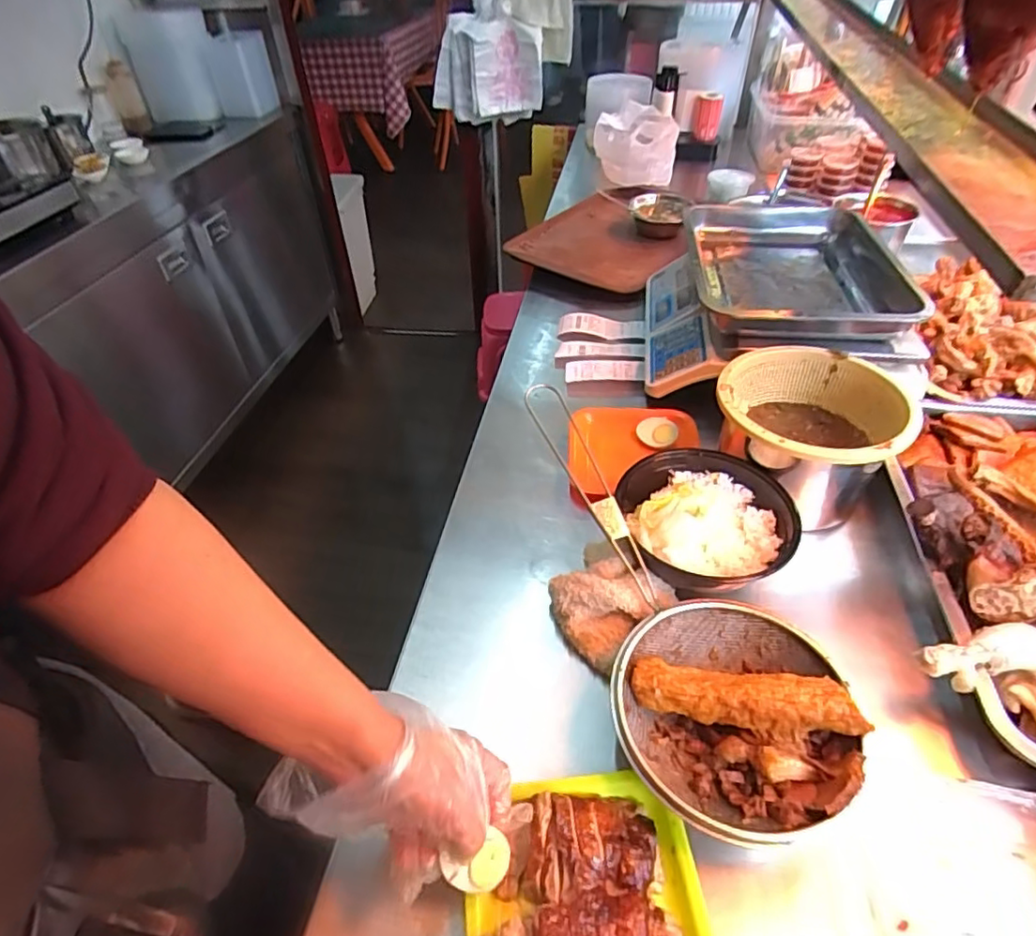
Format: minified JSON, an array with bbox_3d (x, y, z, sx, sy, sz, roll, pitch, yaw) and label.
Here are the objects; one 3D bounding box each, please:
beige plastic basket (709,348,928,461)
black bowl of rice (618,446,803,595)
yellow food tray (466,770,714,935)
[{"bbox_3d":[0.307,-0.054,0.632,0.180,0.063,0.174,28,52,29],"label":"beige plastic basket"},{"bbox_3d":[0.181,0.056,0.594,0.165,0.067,0.155,-3,43,3],"label":"black bowl of rice"},{"bbox_3d":[0.044,0.281,0.390,0.149,0.042,0.152,-7,43,-2],"label":"yellow food tray"}]

